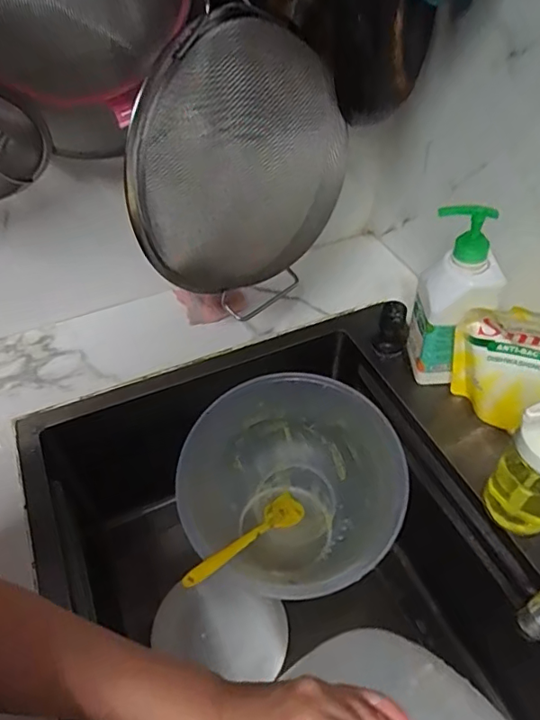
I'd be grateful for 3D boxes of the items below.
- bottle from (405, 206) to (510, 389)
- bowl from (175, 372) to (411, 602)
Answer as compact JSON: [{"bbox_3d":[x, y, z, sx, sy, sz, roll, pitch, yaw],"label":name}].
[{"bbox_3d":[0.183,-0.054,0.533,0.071,0.202,0.051,14,48,14],"label":"bottle"},{"bbox_3d":[0.032,0.153,0.616,0.234,0.151,0.225,0,46,0],"label":"bowl"}]

